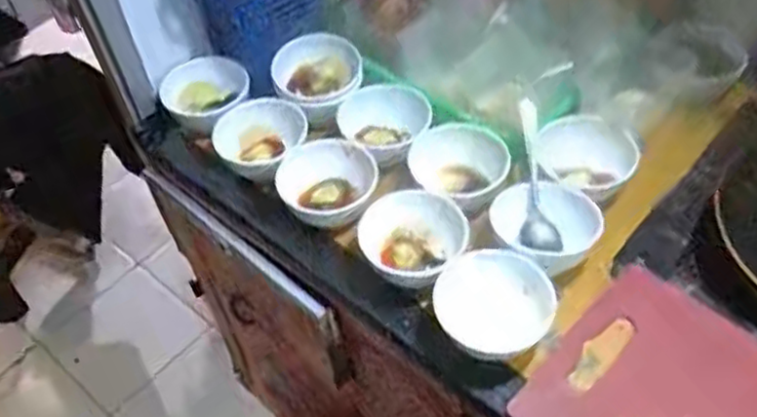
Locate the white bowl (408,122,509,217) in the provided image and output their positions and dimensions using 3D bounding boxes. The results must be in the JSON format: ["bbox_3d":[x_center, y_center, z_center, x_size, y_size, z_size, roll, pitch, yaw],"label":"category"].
[{"bbox_3d":[0.077,-0.032,0.680,0.090,0.052,0.094,-3,49,3],"label":"white bowl"}]

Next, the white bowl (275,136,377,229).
[{"bbox_3d":[-0.050,-0.021,0.682,0.092,0.046,0.082,-5,49,1],"label":"white bowl"}]

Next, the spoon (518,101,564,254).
[{"bbox_3d":[0.141,-0.026,0.637,0.029,0.028,0.149,-2,67,4],"label":"spoon"}]

